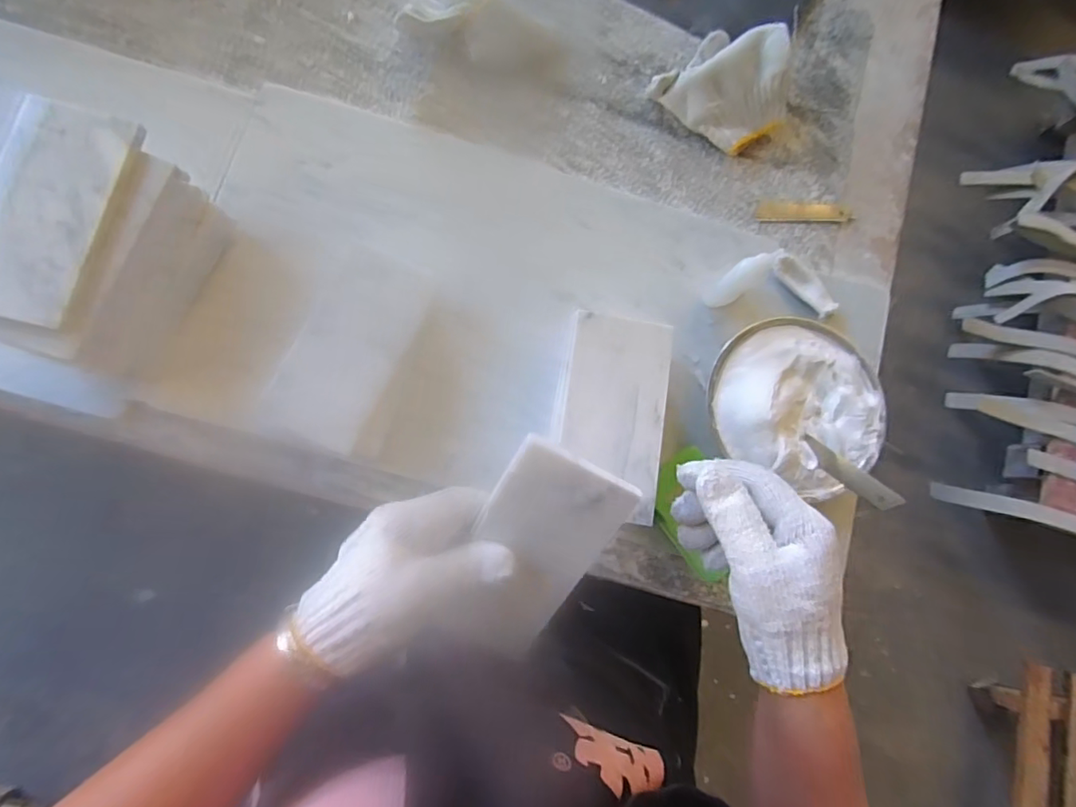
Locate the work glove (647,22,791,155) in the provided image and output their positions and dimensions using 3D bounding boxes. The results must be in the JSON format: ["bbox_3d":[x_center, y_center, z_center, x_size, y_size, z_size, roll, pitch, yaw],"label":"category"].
[{"bbox_3d":[0.179,-0.303,0.510,0.125,0.059,0.095,27,81,-1],"label":"work glove"}]

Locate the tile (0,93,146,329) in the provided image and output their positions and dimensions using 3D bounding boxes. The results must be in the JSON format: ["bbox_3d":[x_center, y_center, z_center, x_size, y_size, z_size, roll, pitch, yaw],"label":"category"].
[{"bbox_3d":[-0.328,-0.130,0.362,0.075,0.013,0.152,16,80,-5],"label":"tile"}]

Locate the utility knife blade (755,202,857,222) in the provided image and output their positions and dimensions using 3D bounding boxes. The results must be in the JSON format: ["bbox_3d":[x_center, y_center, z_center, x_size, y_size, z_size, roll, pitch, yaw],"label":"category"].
[{"bbox_3d":[0.262,-0.188,0.533,0.099,0.005,0.019,-2,83,-5],"label":"utility knife blade"}]

